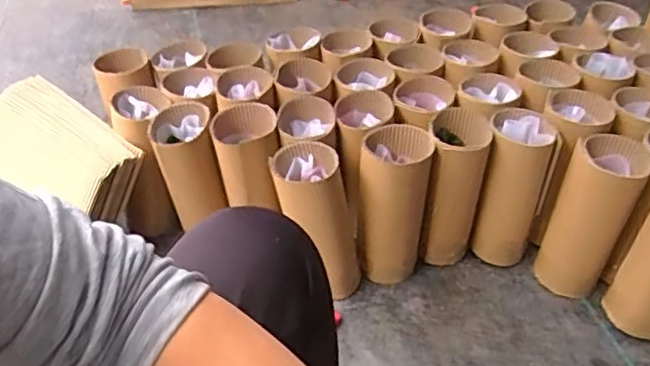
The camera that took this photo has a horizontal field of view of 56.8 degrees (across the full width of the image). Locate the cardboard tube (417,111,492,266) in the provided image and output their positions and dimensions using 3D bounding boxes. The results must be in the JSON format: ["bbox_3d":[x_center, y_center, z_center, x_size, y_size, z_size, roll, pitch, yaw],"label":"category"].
[{"bbox_3d":[0.193,0.015,0.923,0.083,0.238,0.101,11,46,14],"label":"cardboard tube"}]

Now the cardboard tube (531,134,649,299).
[{"bbox_3d":[0.382,0.054,0.883,0.099,0.247,0.087,15,47,18],"label":"cardboard tube"}]

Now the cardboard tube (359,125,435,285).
[{"bbox_3d":[0.102,0.042,0.907,0.094,0.243,0.096,4,45,7],"label":"cardboard tube"}]

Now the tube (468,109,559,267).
[{"bbox_3d":[0.283,0.013,0.925,0.086,0.241,0.090,10,46,13],"label":"tube"}]

